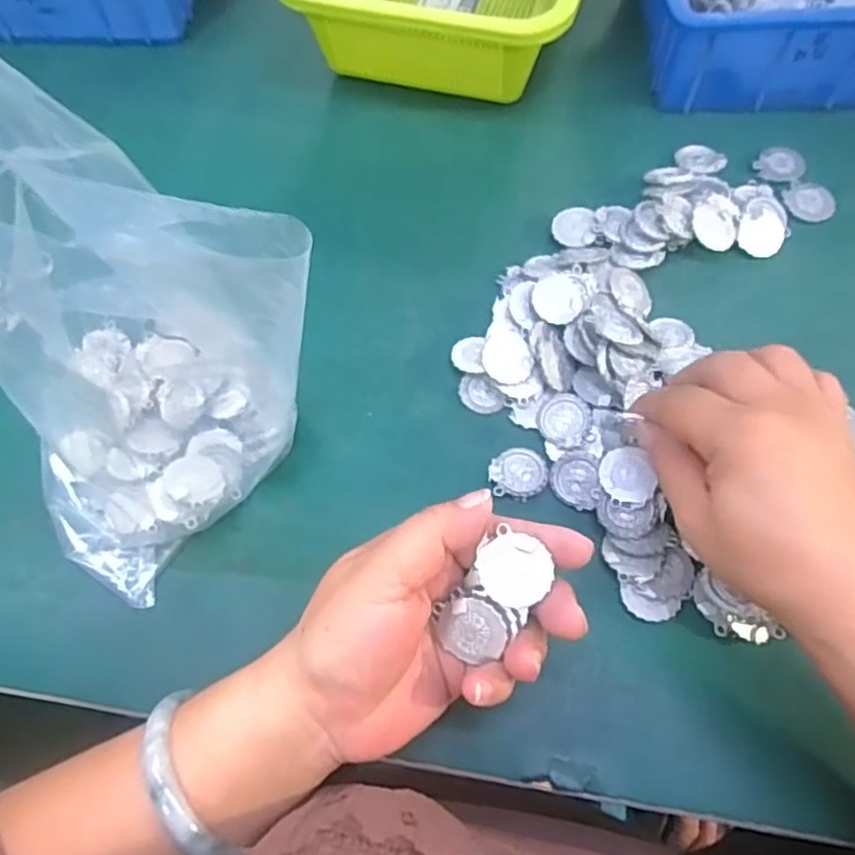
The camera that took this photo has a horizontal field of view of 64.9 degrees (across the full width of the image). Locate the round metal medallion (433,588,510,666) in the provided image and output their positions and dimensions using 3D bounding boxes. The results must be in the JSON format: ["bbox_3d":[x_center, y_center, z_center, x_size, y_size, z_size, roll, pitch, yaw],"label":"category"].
[{"bbox_3d":[0.018,0.080,0.268,0.027,0.004,0.025,6,102,23],"label":"round metal medallion"}]

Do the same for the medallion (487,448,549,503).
[{"bbox_3d":[0.047,0.024,0.350,0.031,0.004,0.028,-34,69,-12],"label":"medallion"}]

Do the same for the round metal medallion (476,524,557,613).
[{"bbox_3d":[0.034,0.057,0.264,0.026,0.004,0.027,34,94,7],"label":"round metal medallion"}]

